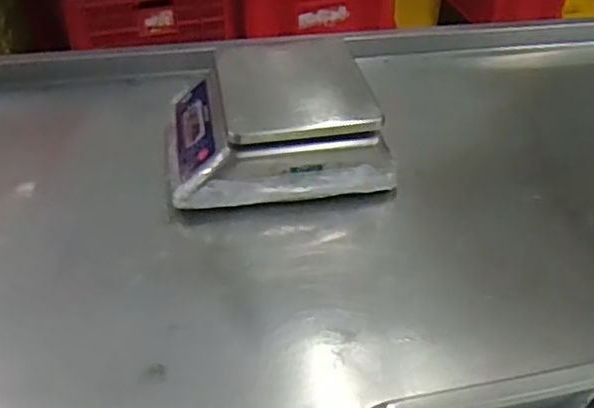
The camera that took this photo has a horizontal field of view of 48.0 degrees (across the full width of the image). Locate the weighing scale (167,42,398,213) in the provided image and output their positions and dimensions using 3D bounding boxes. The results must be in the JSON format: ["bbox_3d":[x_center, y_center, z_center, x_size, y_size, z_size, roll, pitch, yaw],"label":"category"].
[{"bbox_3d":[-0.037,-0.104,0.893,0.262,0.127,0.262,-7,38,-10],"label":"weighing scale"}]

